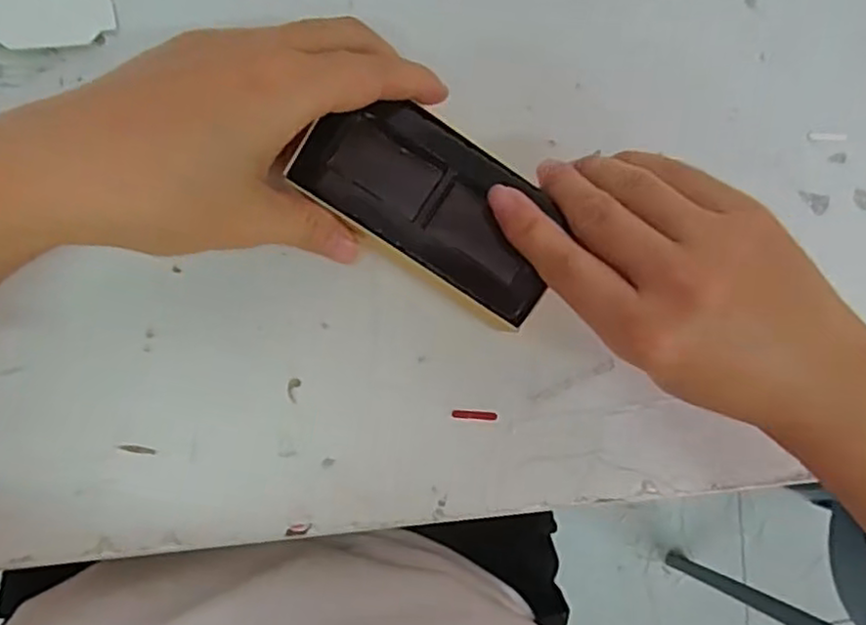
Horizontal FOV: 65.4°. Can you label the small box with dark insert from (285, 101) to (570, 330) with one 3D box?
[{"bbox_3d":[0.002,-0.040,0.247,0.099,0.023,0.048,35,85,-8],"label":"small box with dark insert"}]

